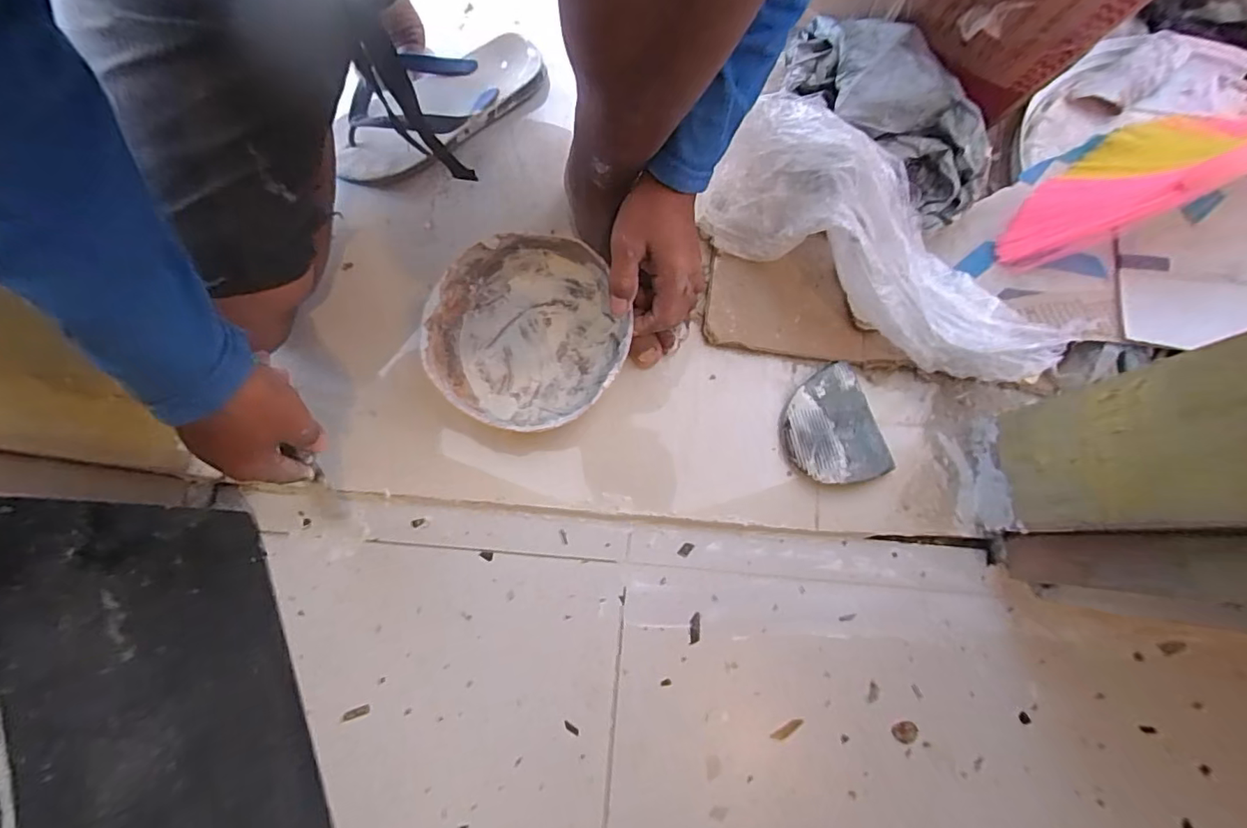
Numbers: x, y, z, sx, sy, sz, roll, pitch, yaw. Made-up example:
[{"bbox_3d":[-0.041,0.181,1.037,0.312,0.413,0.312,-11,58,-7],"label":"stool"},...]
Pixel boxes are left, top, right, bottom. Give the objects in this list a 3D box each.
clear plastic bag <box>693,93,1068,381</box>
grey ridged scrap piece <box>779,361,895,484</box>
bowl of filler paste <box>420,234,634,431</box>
[{"bbox_3d":[0.222,-0.138,0.455,0.314,0.113,0.100,36,81,7],"label":"clear plastic bag"},{"bbox_3d":[0.184,0.011,0.476,0.081,0.020,0.103,-15,78,-3],"label":"grey ridged scrap piece"},{"bbox_3d":[-0.085,-0.070,0.476,0.173,0.067,0.162,0,78,1],"label":"bowl of filler paste"}]

